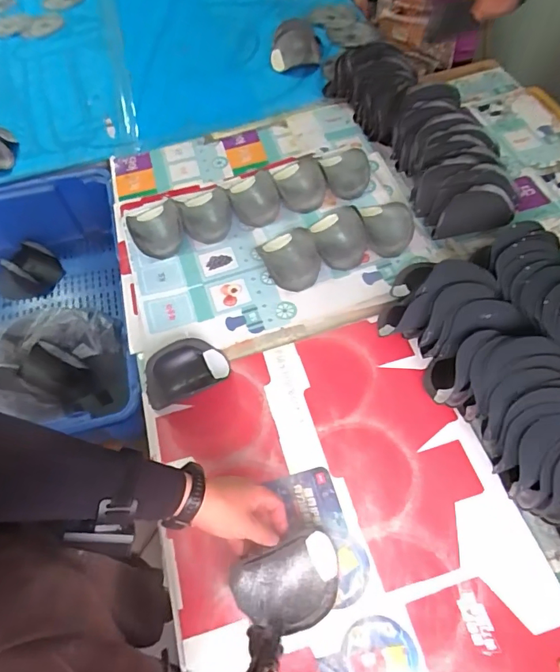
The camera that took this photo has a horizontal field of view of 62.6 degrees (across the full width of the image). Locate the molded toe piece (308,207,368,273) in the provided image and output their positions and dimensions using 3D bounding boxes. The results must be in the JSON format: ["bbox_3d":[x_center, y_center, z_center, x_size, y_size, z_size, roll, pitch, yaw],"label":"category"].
[{"bbox_3d":[0.118,-0.191,0.895,0.097,0.038,0.132,-16,58,-7],"label":"molded toe piece"}]

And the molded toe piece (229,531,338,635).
[{"bbox_3d":[0.012,0.309,0.568,0.136,0.055,0.092,-19,58,-9],"label":"molded toe piece"}]

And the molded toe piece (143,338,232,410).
[{"bbox_3d":[-0.152,0.056,0.739,0.134,0.033,0.089,-18,58,-9],"label":"molded toe piece"}]

